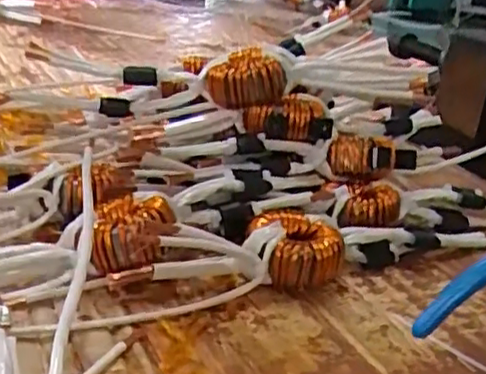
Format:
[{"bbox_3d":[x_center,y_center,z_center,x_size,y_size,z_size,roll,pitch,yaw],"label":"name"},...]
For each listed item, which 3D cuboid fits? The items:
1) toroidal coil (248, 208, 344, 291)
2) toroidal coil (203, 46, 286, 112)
[{"bbox_3d":[0.044,0.055,0.561,0.077,0.049,0.071,8,23,6],"label":"toroidal coil"},{"bbox_3d":[0.002,-0.104,0.662,0.077,0.053,0.051,14,25,19],"label":"toroidal coil"}]

